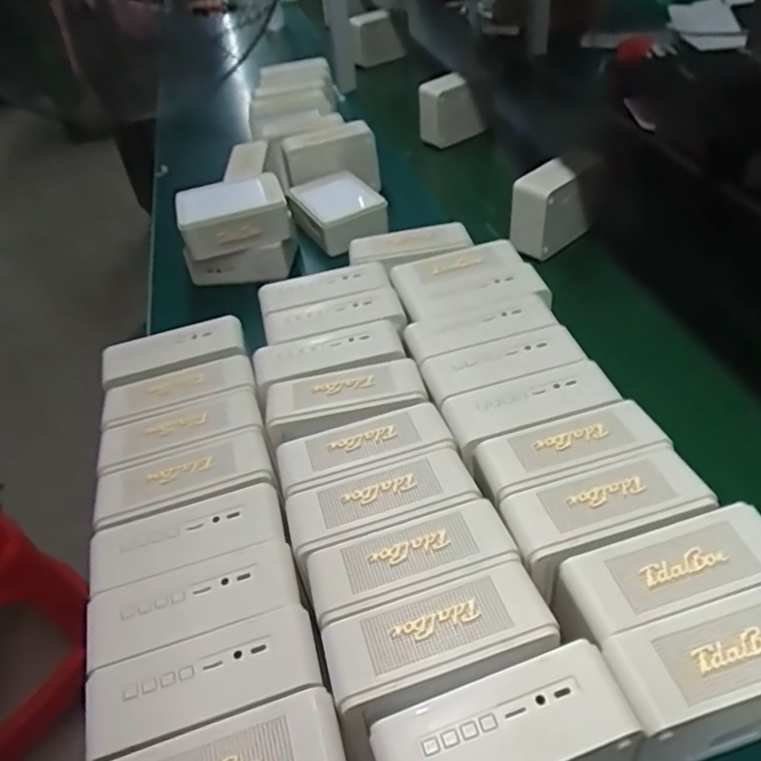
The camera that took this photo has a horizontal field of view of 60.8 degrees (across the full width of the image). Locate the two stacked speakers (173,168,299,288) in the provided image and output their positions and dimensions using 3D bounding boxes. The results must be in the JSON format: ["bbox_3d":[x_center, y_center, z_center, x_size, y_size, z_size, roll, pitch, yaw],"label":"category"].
[{"bbox_3d":[-0.201,-0.203,0.910,0.149,0.114,0.135,-14,39,-12],"label":"two stacked speakers"}]

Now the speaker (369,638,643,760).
[{"bbox_3d":[0.070,0.222,0.378,0.144,0.094,0.064,-16,42,-9],"label":"speaker"}]

